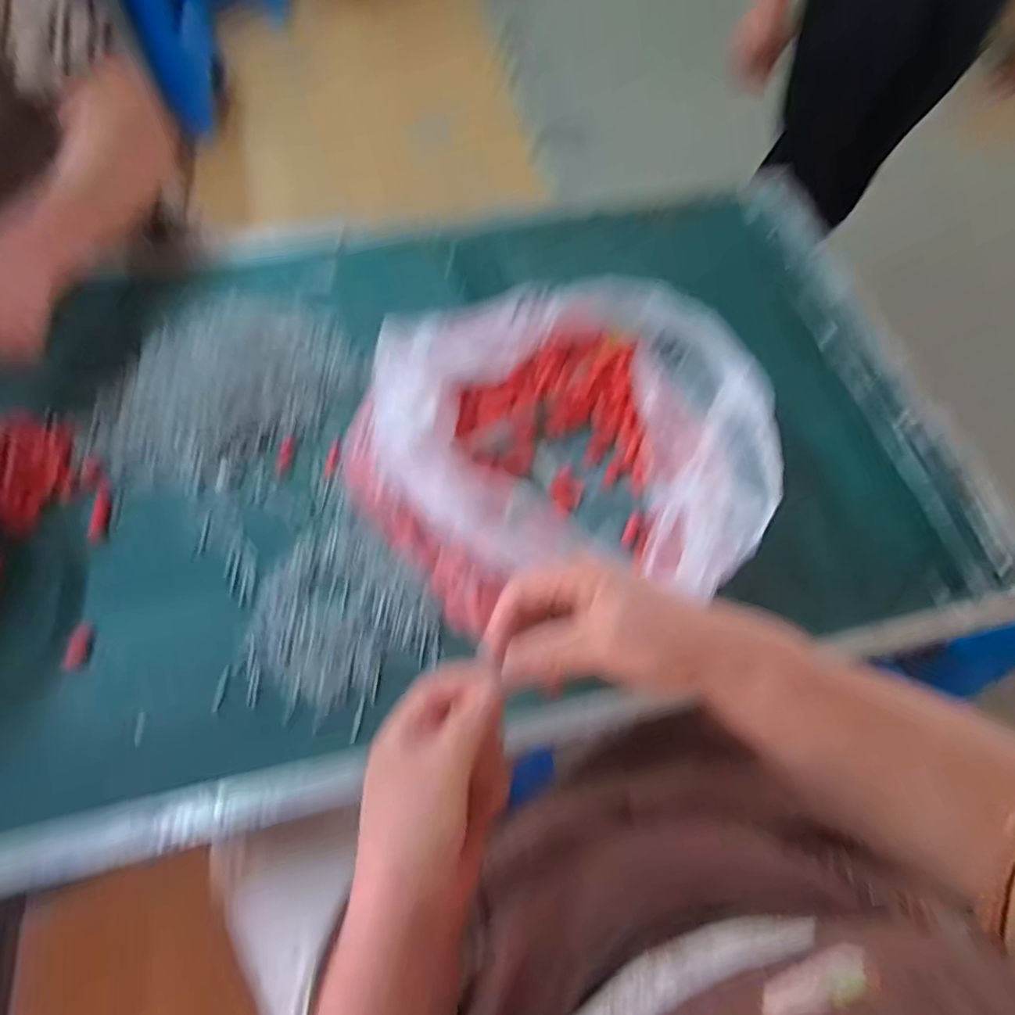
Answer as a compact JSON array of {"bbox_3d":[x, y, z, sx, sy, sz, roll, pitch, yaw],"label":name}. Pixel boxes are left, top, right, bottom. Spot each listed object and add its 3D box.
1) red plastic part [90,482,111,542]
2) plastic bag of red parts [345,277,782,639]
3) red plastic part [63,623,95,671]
[{"bbox_3d":[-0.366,0.005,0.514,0.014,0.005,0.058,-7,62,-6],"label":"red plastic part"},{"bbox_3d":[0.043,-0.069,0.511,0.332,0.103,0.320,-17,64,-11],"label":"plastic bag of red parts"},{"bbox_3d":[-0.349,0.112,0.464,0.017,0.004,0.038,-1,62,-3],"label":"red plastic part"}]

